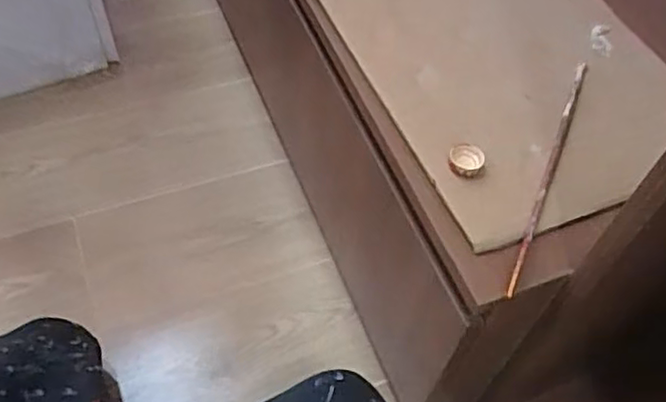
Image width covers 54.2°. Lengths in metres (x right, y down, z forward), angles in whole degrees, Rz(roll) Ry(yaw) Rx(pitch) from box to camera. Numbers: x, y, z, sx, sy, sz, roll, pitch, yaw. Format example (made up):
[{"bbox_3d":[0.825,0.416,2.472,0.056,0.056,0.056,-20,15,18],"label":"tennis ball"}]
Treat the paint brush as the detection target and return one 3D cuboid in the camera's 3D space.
[{"bbox_3d":[0.199,-0.032,0.590,0.010,0.010,0.286,21,56,11],"label":"paint brush"}]

